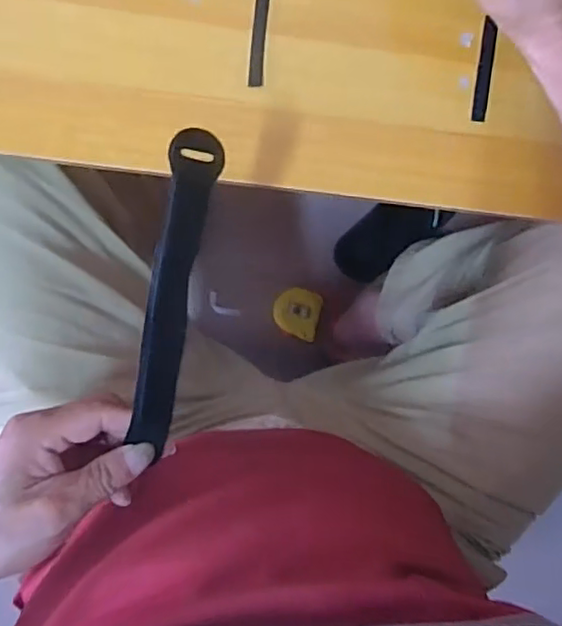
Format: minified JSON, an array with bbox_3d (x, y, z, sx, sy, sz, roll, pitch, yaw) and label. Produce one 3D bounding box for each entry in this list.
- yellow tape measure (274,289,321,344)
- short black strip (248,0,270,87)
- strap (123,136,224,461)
[{"bbox_3d":[0.023,0.000,0.895,0.066,0.027,0.070,10,93,-8],"label":"yellow tape measure"},{"bbox_3d":[-0.013,-0.183,0.404,0.010,0.004,0.069,5,94,-7],"label":"short black strip"},{"bbox_3d":[-0.059,-0.005,0.336,0.024,0.019,0.180,10,106,-8],"label":"strap"}]

